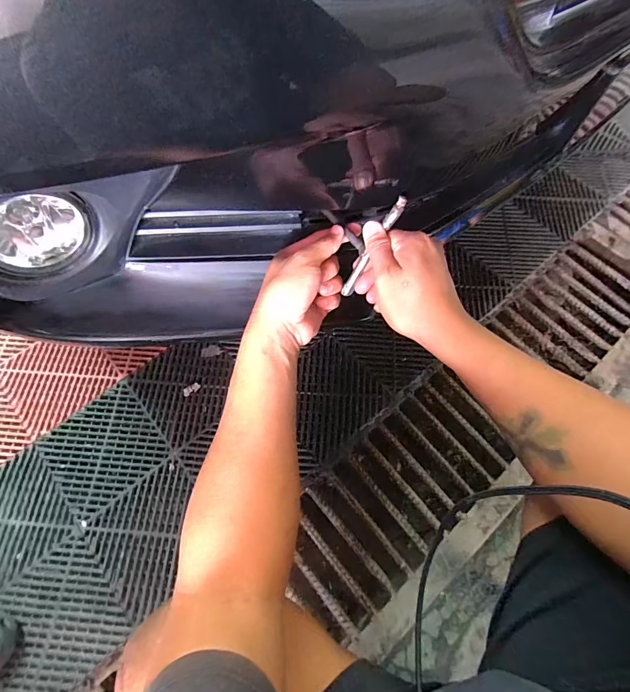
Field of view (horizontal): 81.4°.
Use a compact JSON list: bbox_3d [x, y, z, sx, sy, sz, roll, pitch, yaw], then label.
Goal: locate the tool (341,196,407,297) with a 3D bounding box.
[{"bbox_3d":[0.058,-0.099,0.377,0.006,0.117,0.014,-13,58,-42],"label":"tool"}]

